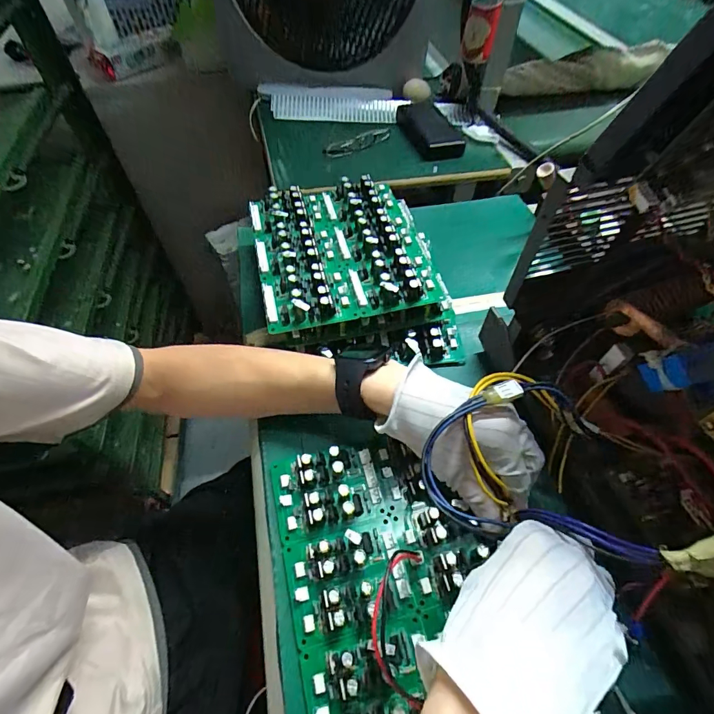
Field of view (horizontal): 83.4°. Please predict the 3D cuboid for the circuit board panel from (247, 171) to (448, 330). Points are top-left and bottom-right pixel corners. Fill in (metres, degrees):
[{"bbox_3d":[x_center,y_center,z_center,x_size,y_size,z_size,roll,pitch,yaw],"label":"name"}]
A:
[{"bbox_3d":[-0.020,-0.123,0.432,0.173,0.025,0.198,-11,56,-6],"label":"circuit board panel"}]

